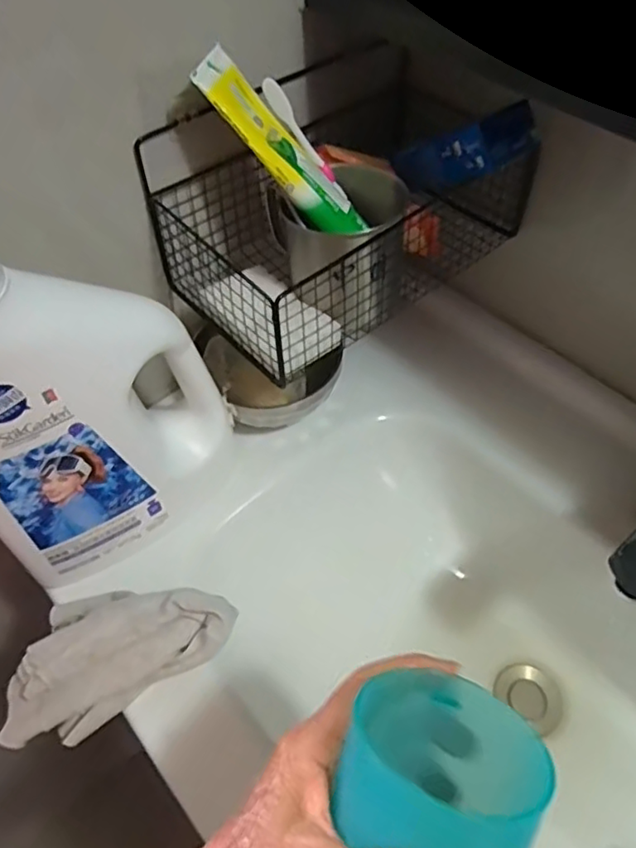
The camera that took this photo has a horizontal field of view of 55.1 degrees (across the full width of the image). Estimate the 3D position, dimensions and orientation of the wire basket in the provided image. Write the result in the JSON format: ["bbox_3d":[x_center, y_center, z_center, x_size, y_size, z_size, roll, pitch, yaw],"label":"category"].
[{"bbox_3d":[0.025,-0.183,0.477,0.271,0.137,0.171,-31,58,-21],"label":"wire basket"}]

